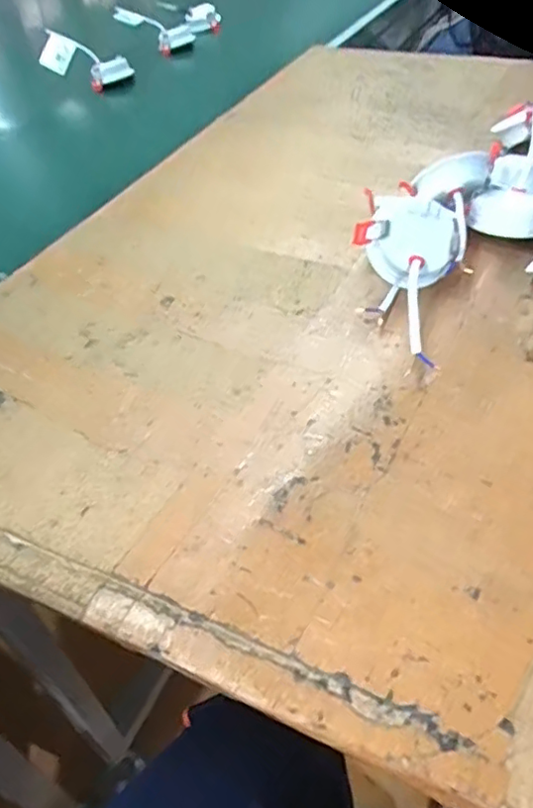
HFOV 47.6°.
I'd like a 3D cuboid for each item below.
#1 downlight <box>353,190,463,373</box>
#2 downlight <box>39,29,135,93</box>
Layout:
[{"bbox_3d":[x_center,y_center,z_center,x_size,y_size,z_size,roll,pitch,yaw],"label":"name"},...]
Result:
[{"bbox_3d":[0.104,-0.109,0.467,0.083,0.058,0.183,9,46,14],"label":"downlight"},{"bbox_3d":[-0.323,-0.599,1.060,0.162,0.050,0.081,24,50,7],"label":"downlight"}]

